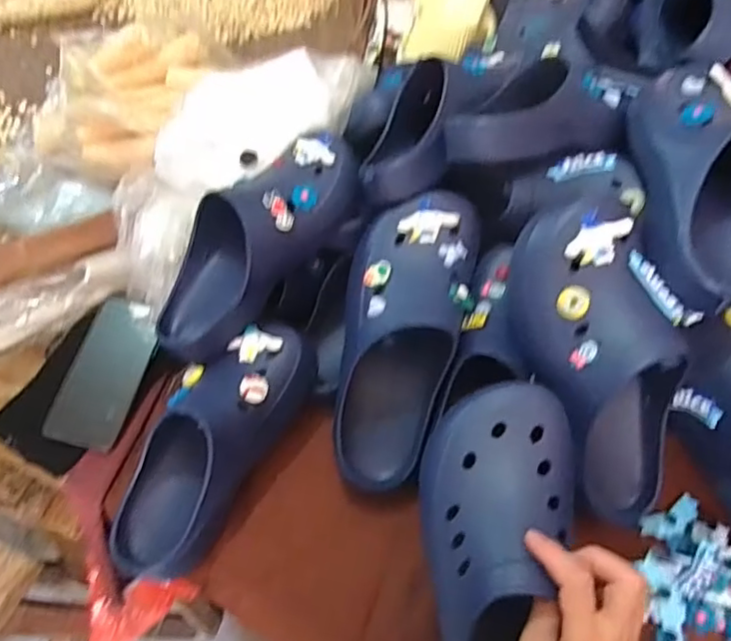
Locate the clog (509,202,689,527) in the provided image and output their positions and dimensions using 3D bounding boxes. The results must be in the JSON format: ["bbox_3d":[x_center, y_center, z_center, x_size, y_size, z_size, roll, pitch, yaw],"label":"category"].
[{"bbox_3d":[0.208,0.041,0.514,0.117,0.098,0.284,-17,96,-8],"label":"clog"}]

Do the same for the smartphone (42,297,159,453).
[{"bbox_3d":[-0.281,0.057,0.647,0.072,0.012,0.158,20,74,-10],"label":"smartphone"}]

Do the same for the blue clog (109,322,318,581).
[{"bbox_3d":[-0.151,0.108,0.568,0.105,0.096,0.262,27,75,20],"label":"blue clog"}]

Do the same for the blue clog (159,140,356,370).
[{"bbox_3d":[-0.115,-0.085,0.619,0.275,0.098,0.122,-46,63,-3],"label":"blue clog"}]

